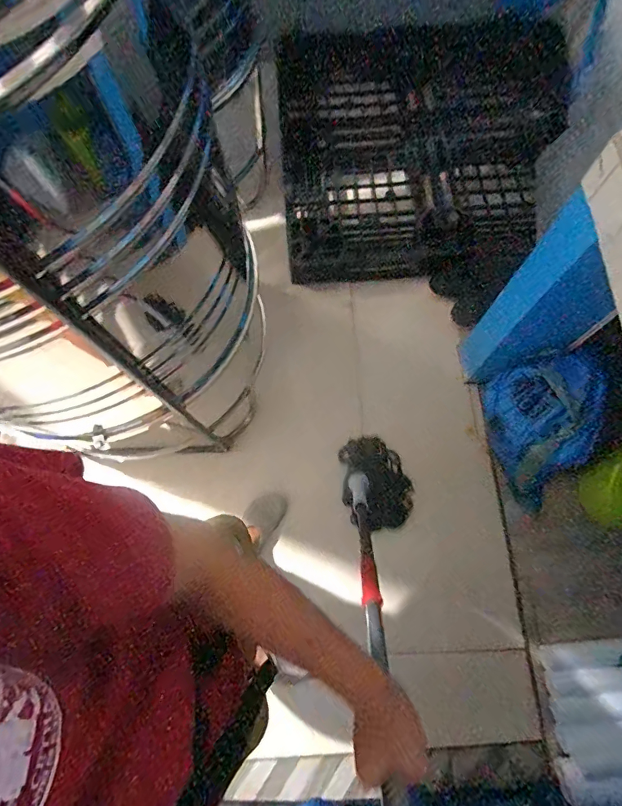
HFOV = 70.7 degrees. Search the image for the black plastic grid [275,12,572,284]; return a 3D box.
[{"bbox_3d":[0.348,-0.825,1.454,0.889,0.149,0.787,-4,94,3],"label":"black plastic grid"}]

